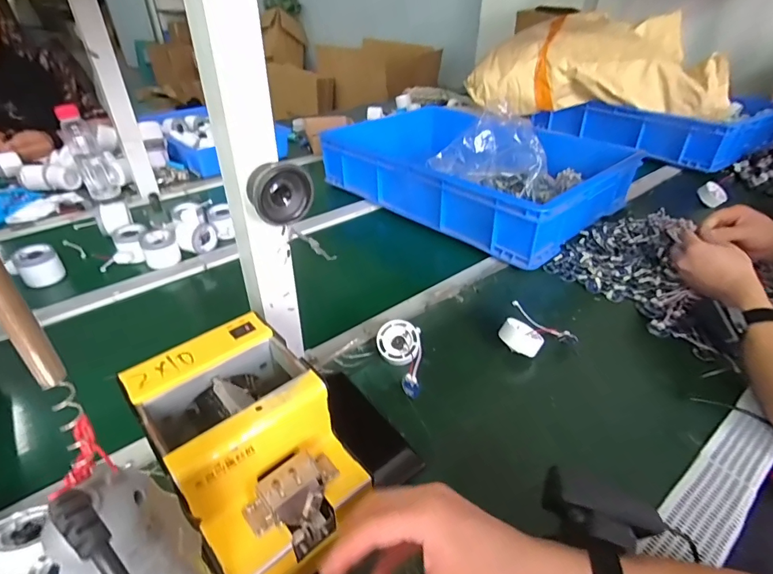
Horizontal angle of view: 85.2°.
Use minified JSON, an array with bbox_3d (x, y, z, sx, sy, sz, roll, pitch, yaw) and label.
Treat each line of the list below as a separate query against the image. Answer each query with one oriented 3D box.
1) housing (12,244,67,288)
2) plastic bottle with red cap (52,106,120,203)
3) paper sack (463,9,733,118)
[{"bbox_3d":[-0.590,-0.036,0.715,0.062,0.052,0.049,-27,44,-32],"label":"housing"},{"bbox_3d":[-0.663,-0.302,0.940,0.071,0.184,0.071,-27,44,-32],"label":"plastic bottle with red cap"},{"bbox_3d":[0.620,-0.645,1.235,0.679,0.221,0.297,16,39,19],"label":"paper sack"}]

